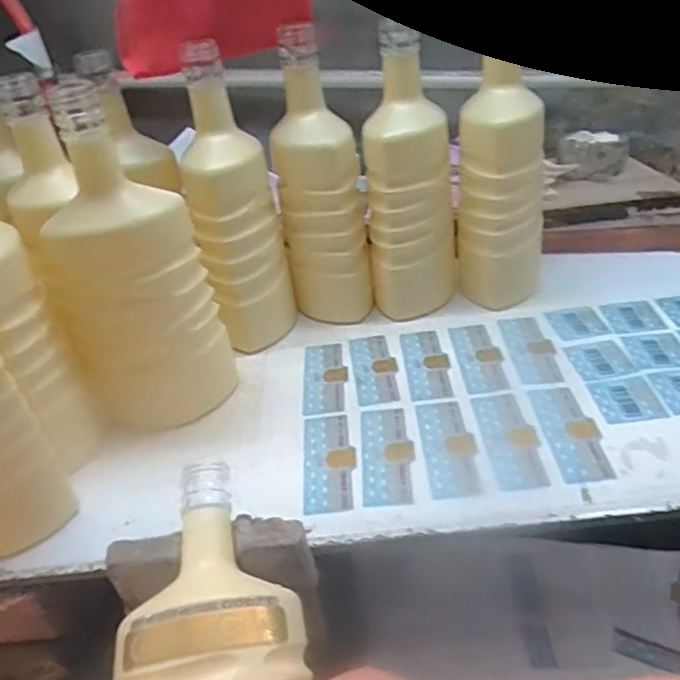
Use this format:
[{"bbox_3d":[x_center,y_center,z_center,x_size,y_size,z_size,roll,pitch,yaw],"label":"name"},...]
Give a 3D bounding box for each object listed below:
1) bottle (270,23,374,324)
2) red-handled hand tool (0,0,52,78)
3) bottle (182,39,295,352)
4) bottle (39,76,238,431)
[{"bbox_3d":[-0.018,-0.135,0.571,0.072,0.242,0.066,-9,38,-2],"label":"bottle"},{"bbox_3d":[-0.395,-0.387,0.768,0.040,0.152,0.031,-30,-1,-26],"label":"red-handled hand tool"},{"bbox_3d":[-0.091,-0.110,0.553,0.076,0.234,0.079,-12,39,-6],"label":"bottle"},{"bbox_3d":[-0.155,-0.048,0.476,0.078,0.243,0.099,28,50,36],"label":"bottle"}]

